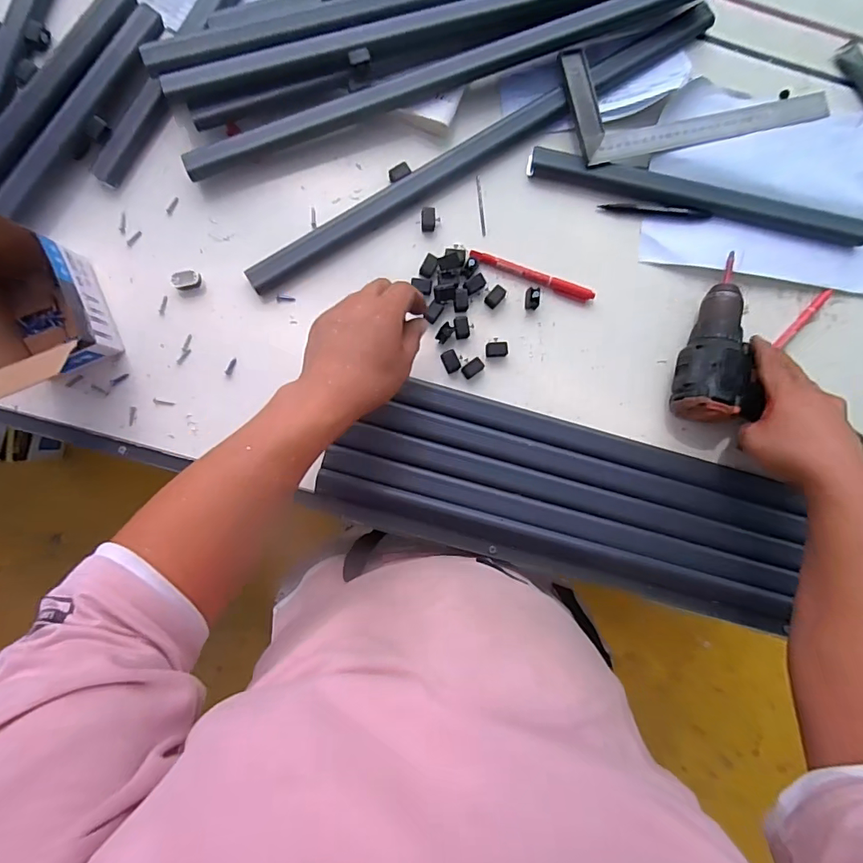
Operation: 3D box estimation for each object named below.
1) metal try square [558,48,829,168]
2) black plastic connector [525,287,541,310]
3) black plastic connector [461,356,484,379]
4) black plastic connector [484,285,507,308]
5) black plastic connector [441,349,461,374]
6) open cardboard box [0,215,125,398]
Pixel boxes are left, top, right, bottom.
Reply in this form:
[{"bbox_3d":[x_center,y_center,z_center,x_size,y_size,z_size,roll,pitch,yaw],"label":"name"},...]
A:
[{"bbox_3d":[0.292,-0.377,0.520,0.300,0.019,0.116,-15,90,-3],"label":"metal try square"},{"bbox_3d":[0.109,-0.142,0.511,0.015,0.010,0.021,-2,89,-3],"label":"black plastic connector"},{"bbox_3d":[0.044,-0.067,0.507,0.024,0.005,0.015,-38,91,-3],"label":"black plastic connector"},{"bbox_3d":[0.068,-0.144,0.509,0.015,0.005,0.023,41,87,-2],"label":"black plastic connector"},{"bbox_3d":[0.020,-0.074,0.506,0.017,0.004,0.023,-25,90,-3],"label":"black plastic connector"},{"bbox_3d":[-0.375,-0.119,0.451,0.093,0.076,0.166,-21,90,-3],"label":"open cardboard box"}]

